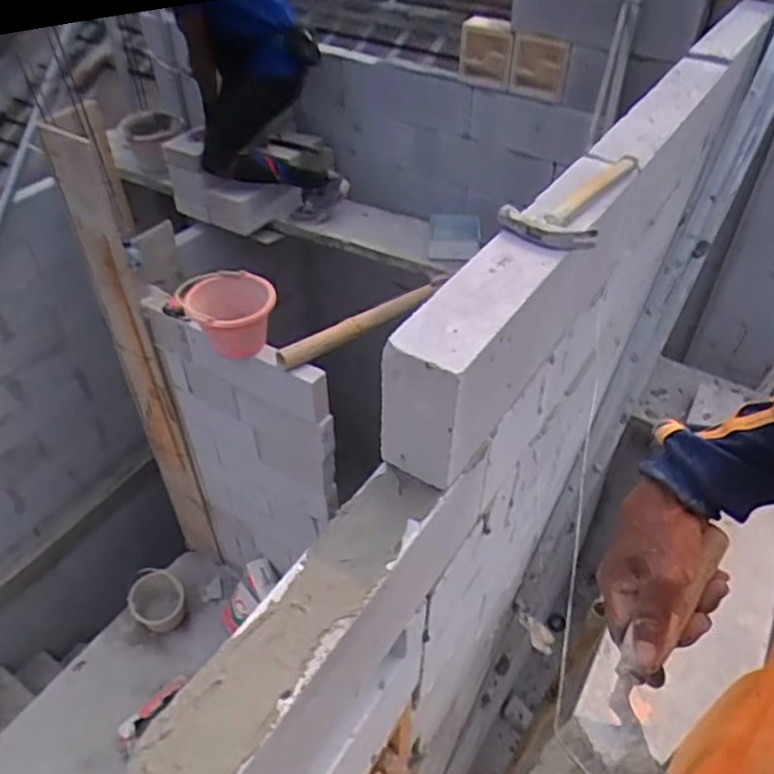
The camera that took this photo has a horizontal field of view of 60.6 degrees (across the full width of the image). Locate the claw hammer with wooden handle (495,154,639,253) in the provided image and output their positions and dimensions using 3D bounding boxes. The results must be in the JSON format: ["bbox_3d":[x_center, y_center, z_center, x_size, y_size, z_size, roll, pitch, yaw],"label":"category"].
[{"bbox_3d":[0.288,-0.279,0.951,0.115,0.033,0.292,29,50,26],"label":"claw hammer with wooden handle"}]

